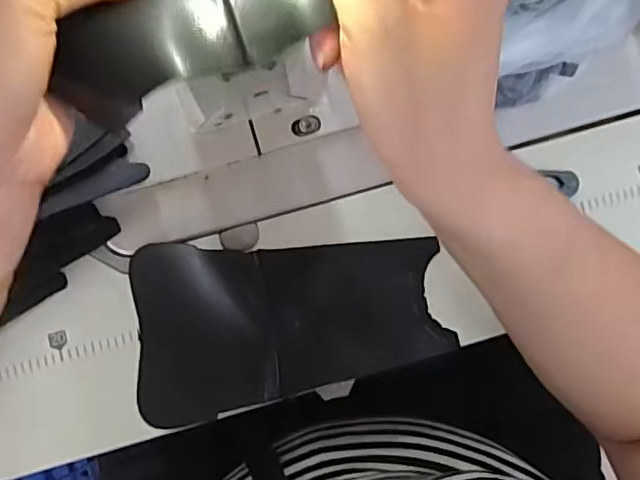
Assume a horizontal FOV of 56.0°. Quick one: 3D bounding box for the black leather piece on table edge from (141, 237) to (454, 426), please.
[{"bbox_3d":[-0.020,0.054,0.381,0.190,0.005,0.105,-5,83,-1],"label":"black leather piece on table edge"}]

